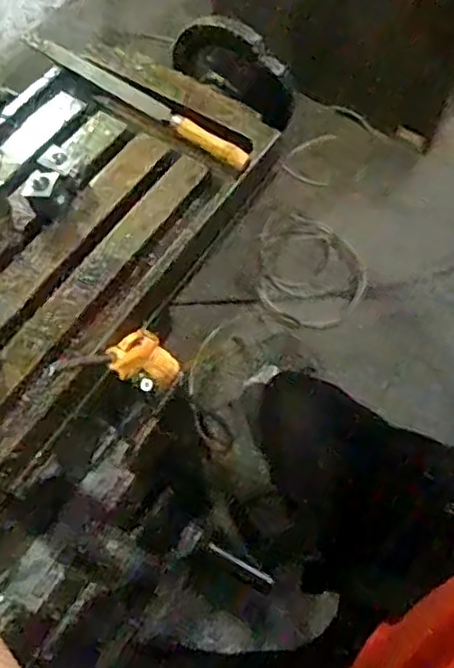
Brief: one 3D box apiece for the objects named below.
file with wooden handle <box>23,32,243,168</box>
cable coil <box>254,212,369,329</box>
[{"bbox_3d":[-0.094,-0.234,0.613,0.290,0.021,0.022,36,67,16],"label":"file with wooden handle"},{"bbox_3d":[0.209,-0.160,1.541,0.262,0.028,0.311,6,62,2],"label":"cable coil"}]

